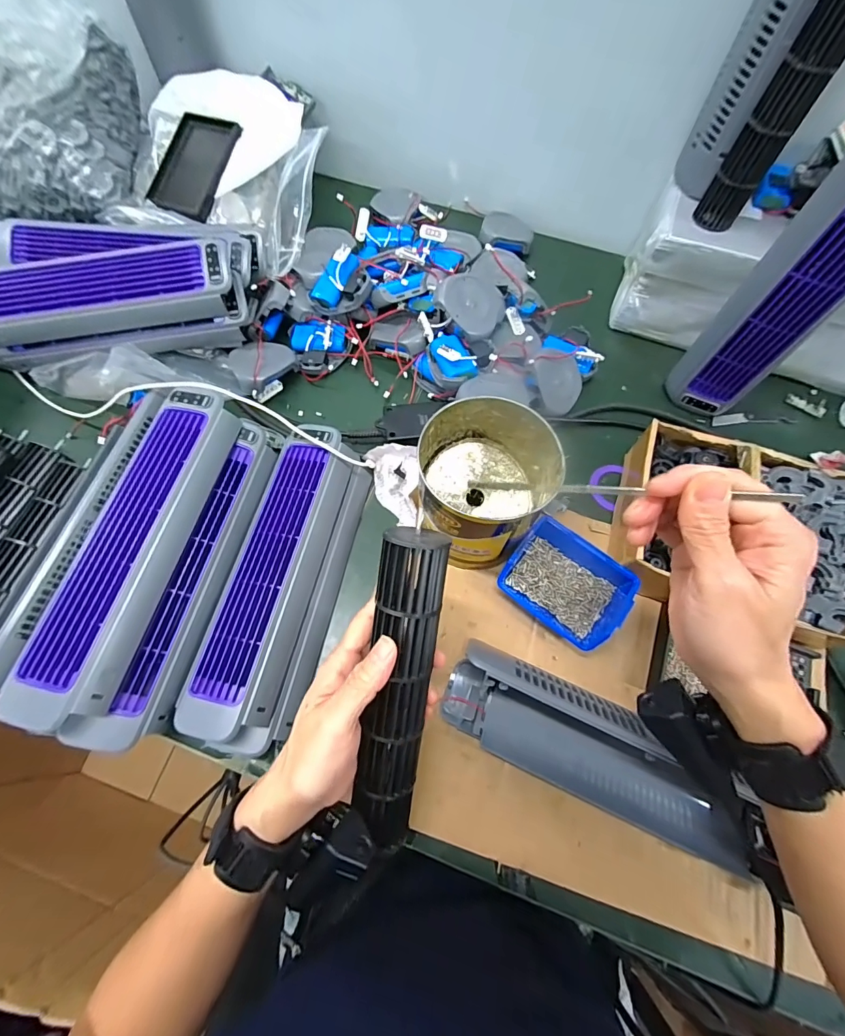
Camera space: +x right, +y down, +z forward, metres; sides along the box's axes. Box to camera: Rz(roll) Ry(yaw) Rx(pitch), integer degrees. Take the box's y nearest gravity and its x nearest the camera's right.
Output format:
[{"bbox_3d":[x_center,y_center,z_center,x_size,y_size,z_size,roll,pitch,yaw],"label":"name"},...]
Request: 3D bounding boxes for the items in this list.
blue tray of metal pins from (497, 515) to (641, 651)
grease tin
[{"bbox_3d":[0.140,0.065,0.417,0.113,0.048,0.085,38,71,13],"label":"blue tray of metal pins"},{"bbox_3d":[0.056,-0.032,0.402,0.121,0.102,0.122,1,67,-2],"label":"grease tin"}]

